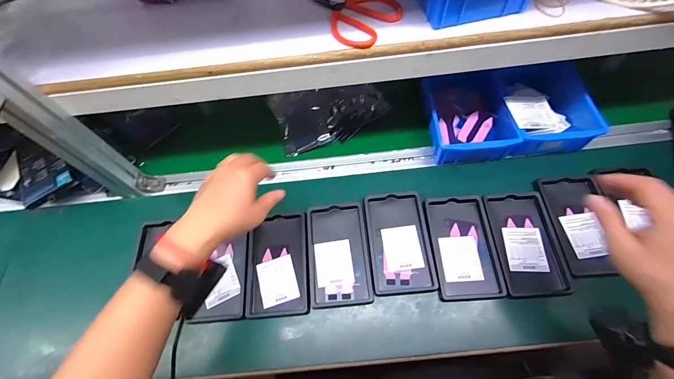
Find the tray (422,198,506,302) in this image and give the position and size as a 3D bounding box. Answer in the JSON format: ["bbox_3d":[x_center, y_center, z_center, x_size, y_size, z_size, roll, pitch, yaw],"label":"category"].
[{"bbox_3d":[0.195,0.086,0.496,0.095,0.015,0.157,-4,60,2],"label":"tray"}]

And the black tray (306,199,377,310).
[{"bbox_3d":[0.003,0.098,0.503,0.094,0.019,0.155,-6,60,1],"label":"black tray"}]

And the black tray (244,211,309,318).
[{"bbox_3d":[-0.093,0.116,0.502,0.093,0.020,0.151,-5,60,1],"label":"black tray"}]

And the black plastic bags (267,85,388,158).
[{"bbox_3d":[-0.013,-0.152,0.629,0.211,0.049,0.122,-15,60,-5],"label":"black plastic bags"}]

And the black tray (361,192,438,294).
[{"bbox_3d":[0.097,0.081,0.509,0.094,0.020,0.157,-5,60,1],"label":"black tray"}]

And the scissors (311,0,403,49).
[{"bbox_3d":[0.015,-0.232,0.421,0.117,0.017,0.086,33,68,21],"label":"scissors"}]

